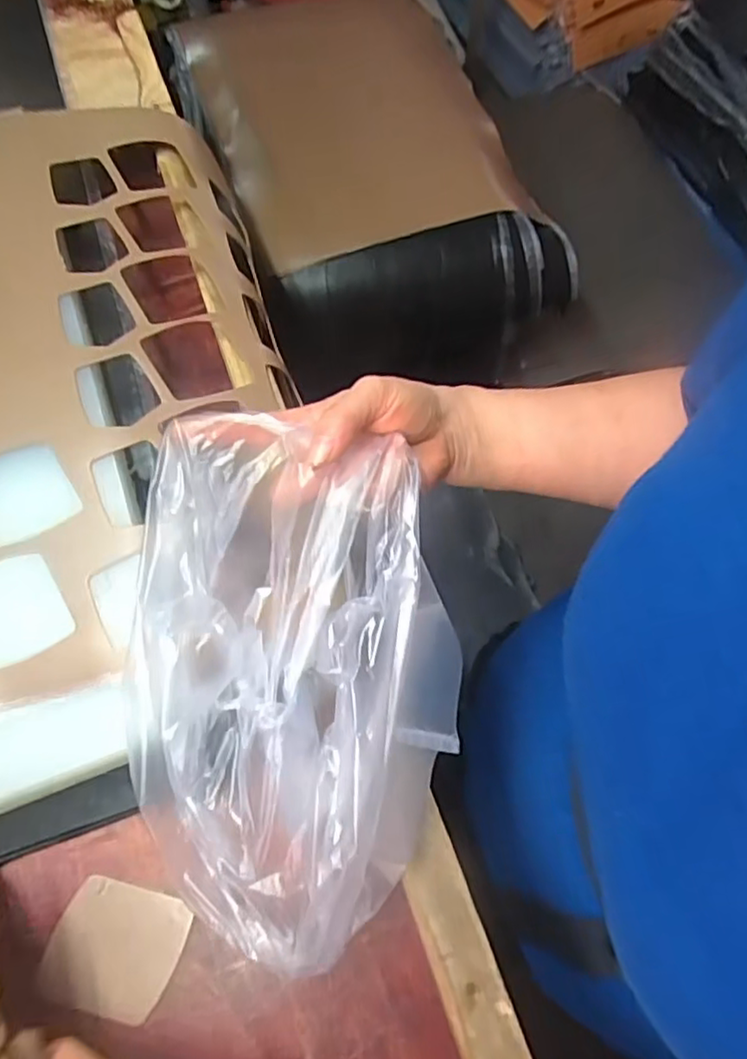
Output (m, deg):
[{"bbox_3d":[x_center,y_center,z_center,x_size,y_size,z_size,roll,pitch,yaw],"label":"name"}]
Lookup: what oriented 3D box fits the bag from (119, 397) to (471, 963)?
[{"bbox_3d":[-0.043,0.079,0.330,0.169,0.089,0.244,1,65,0],"label":"bag"}]

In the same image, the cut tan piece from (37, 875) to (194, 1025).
[{"bbox_3d":[-0.143,0.232,0.357,0.072,0.004,0.061,12,65,4],"label":"cut tan piece"}]

